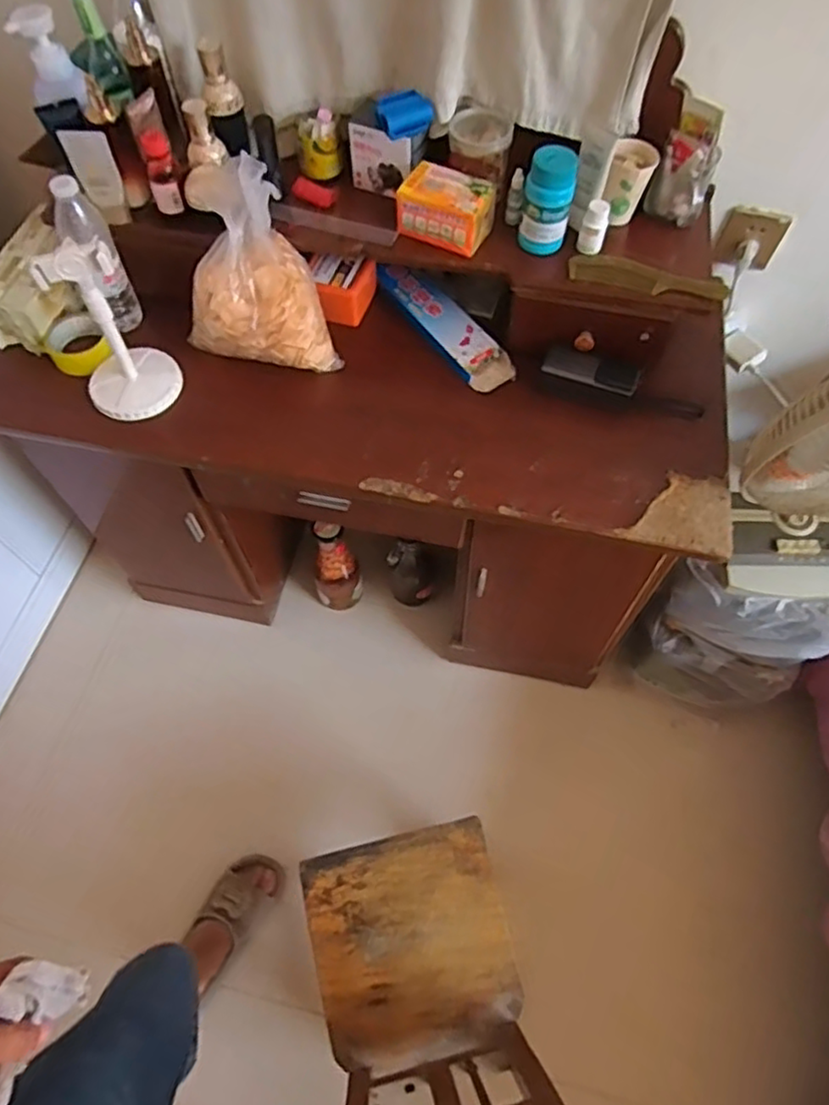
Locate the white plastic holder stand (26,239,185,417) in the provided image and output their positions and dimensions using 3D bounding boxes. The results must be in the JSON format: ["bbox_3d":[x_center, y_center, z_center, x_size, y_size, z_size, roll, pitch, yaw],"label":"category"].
[{"bbox_3d":[-0.389,-0.287,0.831,0.122,0.260,0.126,-27,65,-15],"label":"white plastic holder stand"}]

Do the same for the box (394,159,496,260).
[{"bbox_3d":[0.042,-0.457,0.873,0.117,0.063,0.073,23,63,11],"label":"box"}]

